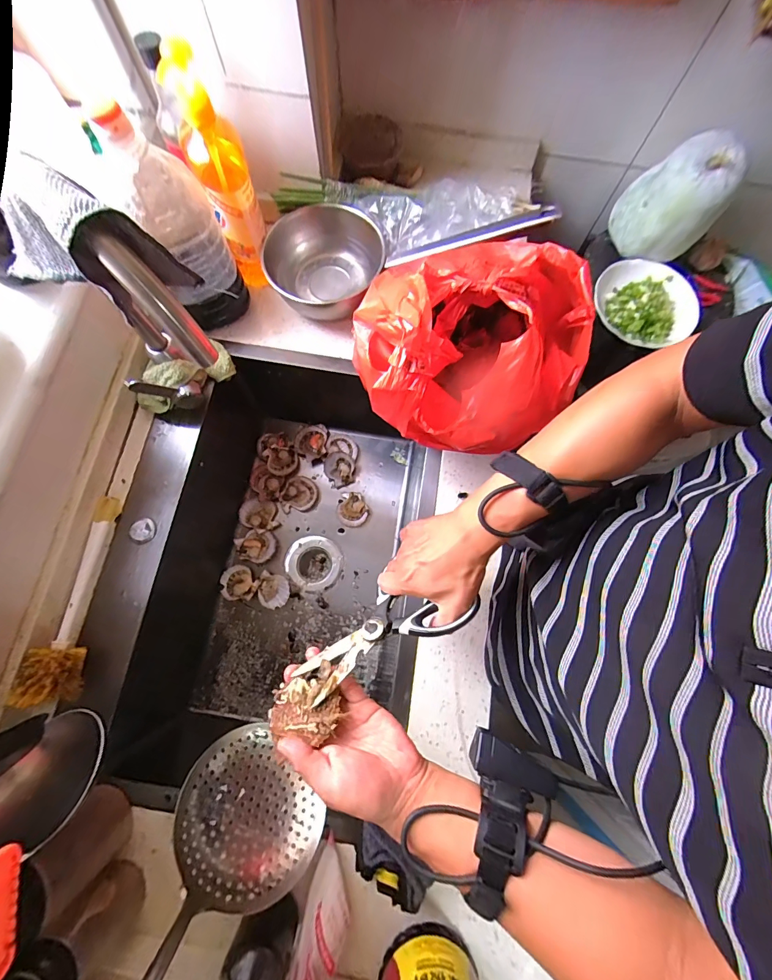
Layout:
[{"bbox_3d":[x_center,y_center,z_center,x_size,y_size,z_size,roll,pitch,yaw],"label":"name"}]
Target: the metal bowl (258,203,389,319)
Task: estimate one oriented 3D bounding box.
[{"bbox_3d":[-0.095,-0.360,0.609,0.189,0.085,0.162,-8,77,-3],"label":"metal bowl"}]

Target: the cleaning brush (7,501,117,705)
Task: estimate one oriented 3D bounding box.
[{"bbox_3d":[-0.407,0.132,0.490,0.046,0.067,0.258,2,76,-1],"label":"cleaning brush"}]

